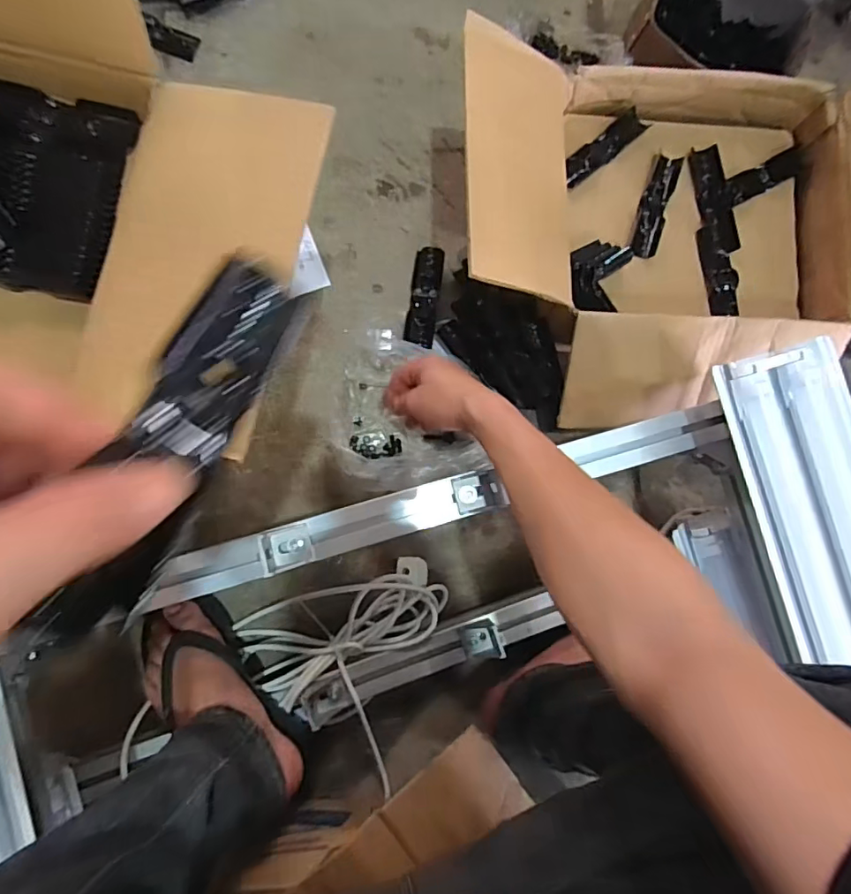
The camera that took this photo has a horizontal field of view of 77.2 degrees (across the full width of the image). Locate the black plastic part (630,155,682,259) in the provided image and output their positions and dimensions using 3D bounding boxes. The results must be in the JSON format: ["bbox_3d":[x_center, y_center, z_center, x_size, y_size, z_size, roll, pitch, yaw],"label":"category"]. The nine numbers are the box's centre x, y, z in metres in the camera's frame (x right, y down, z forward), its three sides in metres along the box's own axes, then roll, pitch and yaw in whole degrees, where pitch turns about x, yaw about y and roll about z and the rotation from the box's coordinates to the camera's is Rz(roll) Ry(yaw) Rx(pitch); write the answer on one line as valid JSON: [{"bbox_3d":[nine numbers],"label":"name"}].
[{"bbox_3d":[0.271,-0.283,0.628,0.032,0.008,0.126,18,84,-5],"label":"black plastic part"}]

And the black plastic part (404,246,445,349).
[{"bbox_3d":[-0.001,-0.186,0.659,0.036,0.026,0.127,9,85,-6],"label":"black plastic part"}]

